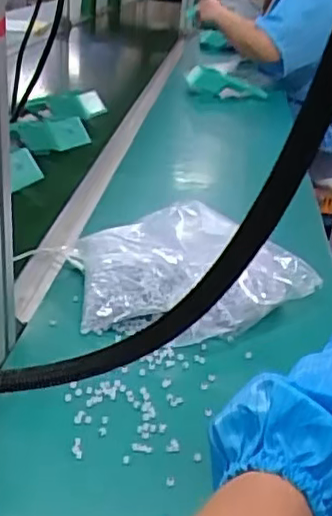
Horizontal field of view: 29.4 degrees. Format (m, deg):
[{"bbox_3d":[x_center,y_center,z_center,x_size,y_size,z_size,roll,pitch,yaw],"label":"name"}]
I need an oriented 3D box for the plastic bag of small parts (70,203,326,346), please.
[{"bbox_3d":[0.034,0.012,0.625,0.239,0.059,0.159,-3,29,-21],"label":"plastic bag of small parts"}]

